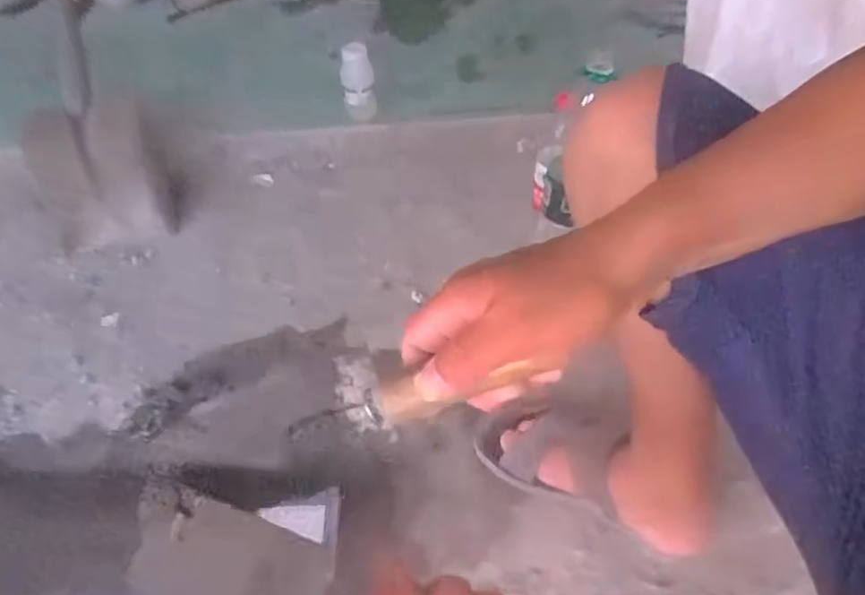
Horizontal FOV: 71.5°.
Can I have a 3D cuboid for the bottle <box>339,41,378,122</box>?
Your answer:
[{"bbox_3d":[-0.134,-0.387,1.095,0.061,0.146,0.045,-7,48,-7],"label":"bottle"}]

